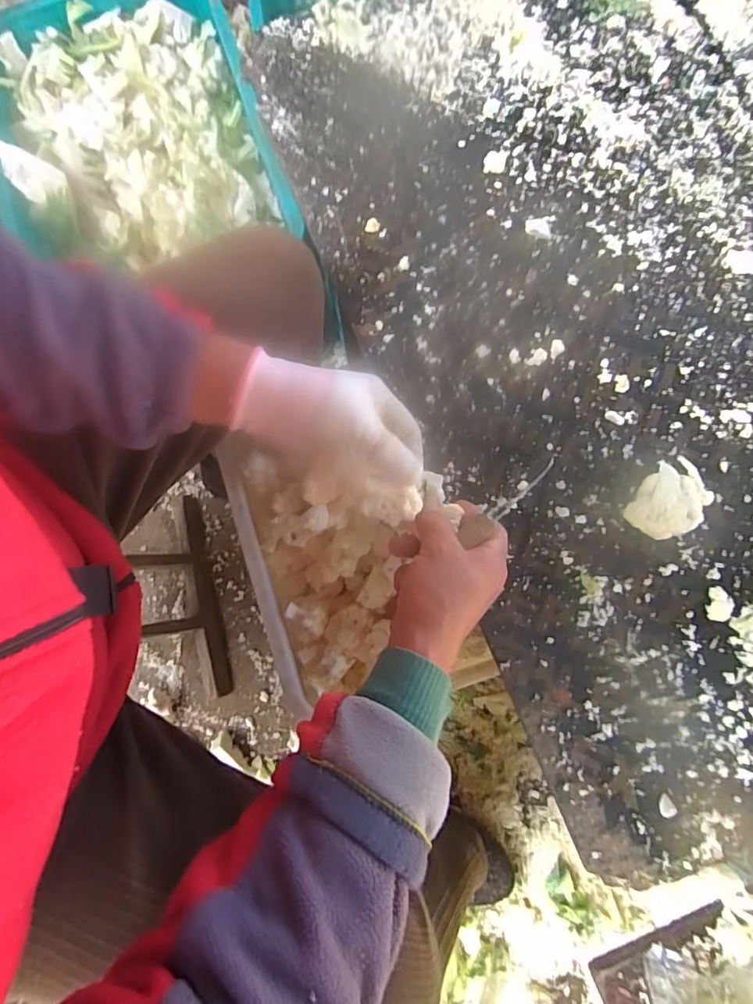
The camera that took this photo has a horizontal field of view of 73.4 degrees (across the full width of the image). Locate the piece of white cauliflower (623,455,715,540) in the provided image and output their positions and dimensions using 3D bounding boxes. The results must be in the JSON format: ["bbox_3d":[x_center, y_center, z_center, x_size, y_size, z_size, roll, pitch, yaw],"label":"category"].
[{"bbox_3d":[0.231,0.003,0.407,0.069,0.037,0.051,-37,78,-7],"label":"piece of white cauliflower"}]

